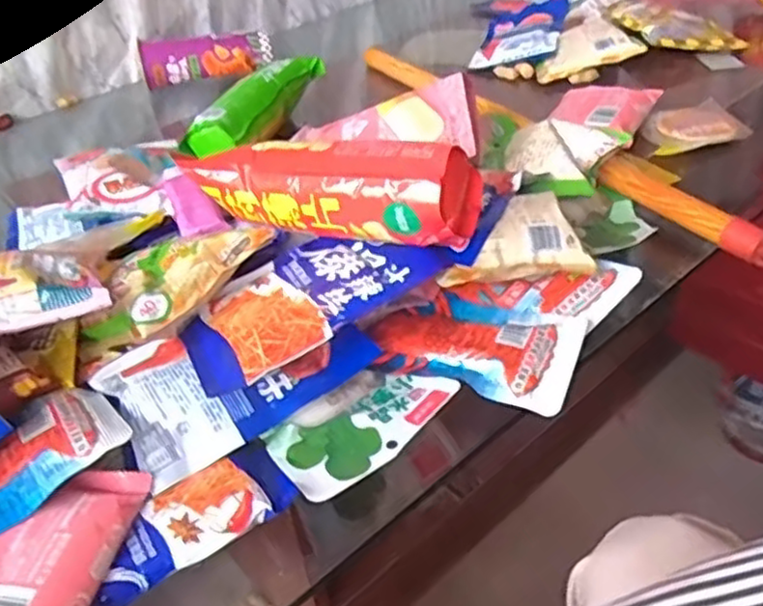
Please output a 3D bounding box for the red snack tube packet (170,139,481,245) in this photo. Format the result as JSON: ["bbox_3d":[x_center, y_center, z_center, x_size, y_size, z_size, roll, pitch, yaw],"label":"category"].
[{"bbox_3d":[-0.039,-0.078,0.502,0.201,0.080,0.060,9,41,18],"label":"red snack tube packet"}]

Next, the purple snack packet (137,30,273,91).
[{"bbox_3d":[-0.233,-0.335,0.950,0.166,0.053,0.062,-13,39,-9],"label":"purple snack packet"}]

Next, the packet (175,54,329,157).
[{"bbox_3d":[-0.135,-0.221,0.773,0.063,0.051,0.204,12,42,22],"label":"packet"}]

